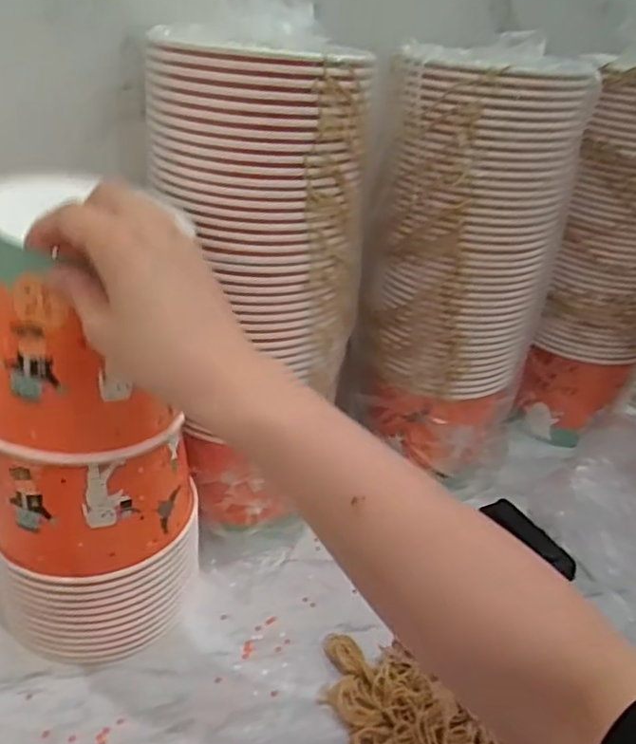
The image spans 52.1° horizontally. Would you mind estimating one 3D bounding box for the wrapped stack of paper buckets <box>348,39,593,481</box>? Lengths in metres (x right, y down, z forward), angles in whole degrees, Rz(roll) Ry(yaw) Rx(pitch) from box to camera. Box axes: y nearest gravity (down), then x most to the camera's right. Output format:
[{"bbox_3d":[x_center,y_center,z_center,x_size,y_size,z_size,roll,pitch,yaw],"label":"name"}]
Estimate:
[{"bbox_3d":[0.135,-0.090,0.637,0.146,0.382,0.139,-21,40,-38],"label":"wrapped stack of paper buckets"}]

